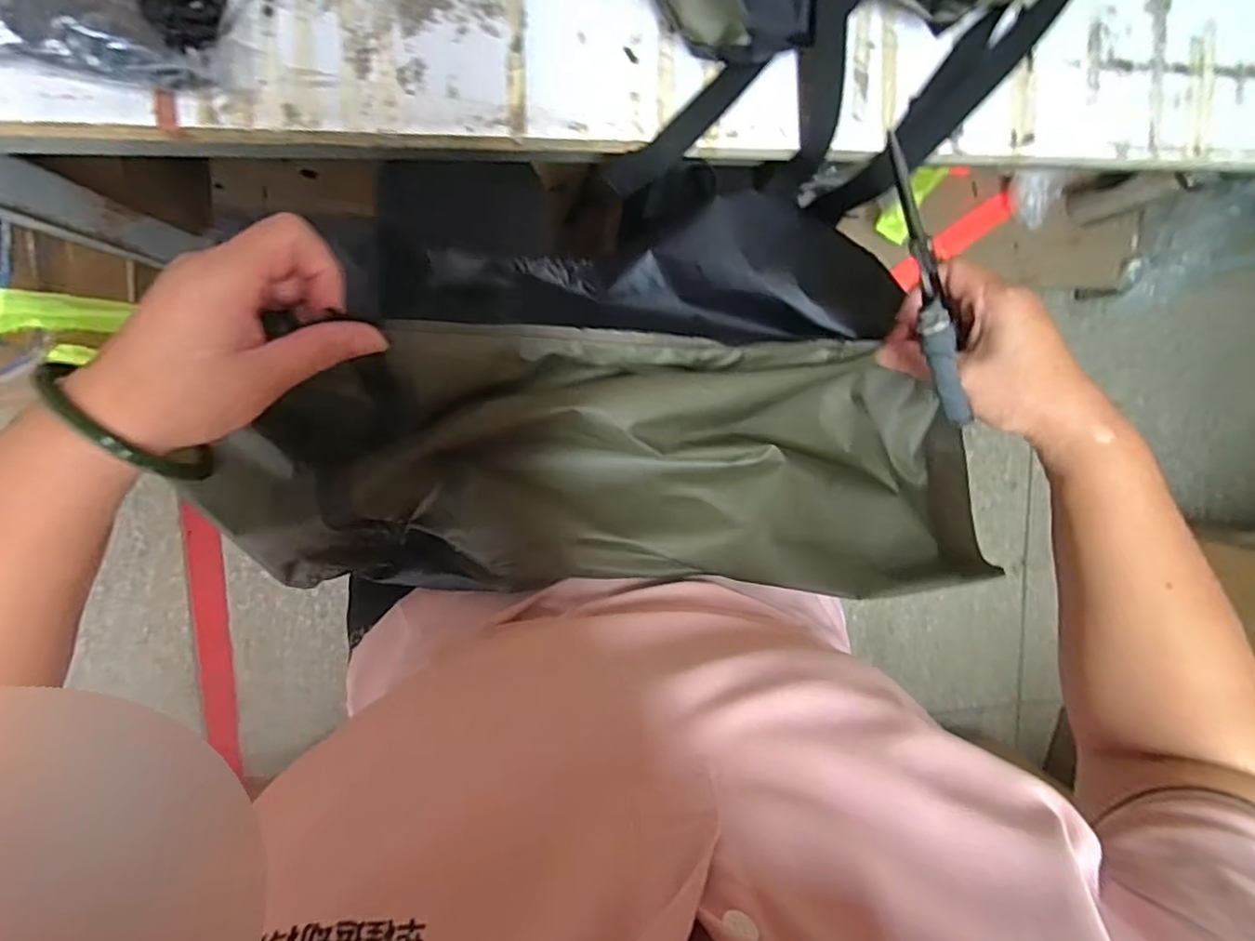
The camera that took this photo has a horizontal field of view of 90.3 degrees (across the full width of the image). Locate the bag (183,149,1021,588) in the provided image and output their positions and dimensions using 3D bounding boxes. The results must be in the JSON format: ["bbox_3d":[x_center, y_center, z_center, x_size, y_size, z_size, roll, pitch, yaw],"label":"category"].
[{"bbox_3d":[0.034,-0.059,0.403,0.503,0.140,0.268,2,96,-8],"label":"bag"}]

